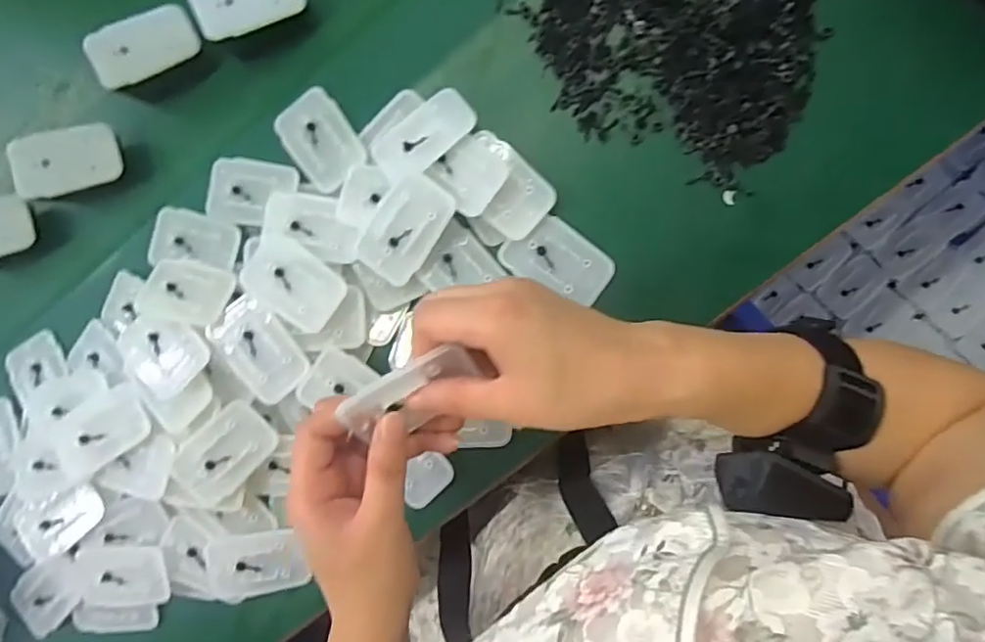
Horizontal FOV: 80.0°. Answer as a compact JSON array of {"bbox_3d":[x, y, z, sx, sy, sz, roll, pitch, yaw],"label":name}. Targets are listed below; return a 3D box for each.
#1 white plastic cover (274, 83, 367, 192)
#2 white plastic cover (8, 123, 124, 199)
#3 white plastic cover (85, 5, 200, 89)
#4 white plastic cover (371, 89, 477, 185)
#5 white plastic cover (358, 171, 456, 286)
[{"bbox_3d":[-0.119,-0.126,0.407,0.044,0.005,0.068,-38,84,7],"label":"white plastic cover"},{"bbox_3d":[-0.301,-0.113,0.416,0.069,0.011,0.040,-18,101,-12],"label":"white plastic cover"},{"bbox_3d":[-0.242,-0.191,0.404,0.071,0.008,0.038,-31,100,-8],"label":"white plastic cover"},{"bbox_3d":[-0.046,-0.122,0.391,0.071,0.009,0.040,-39,73,1],"label":"white plastic cover"},{"bbox_3d":[-0.057,-0.060,0.379,0.042,0.010,0.069,33,94,8],"label":"white plastic cover"}]

